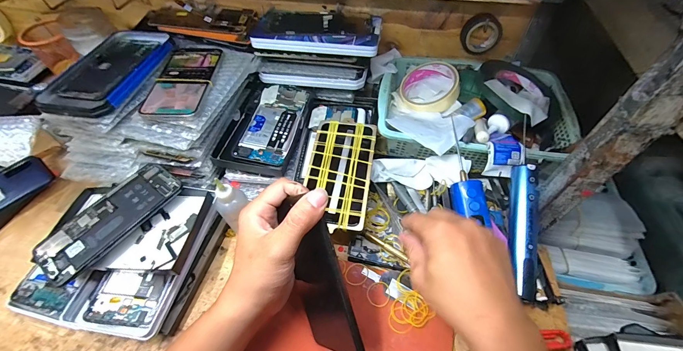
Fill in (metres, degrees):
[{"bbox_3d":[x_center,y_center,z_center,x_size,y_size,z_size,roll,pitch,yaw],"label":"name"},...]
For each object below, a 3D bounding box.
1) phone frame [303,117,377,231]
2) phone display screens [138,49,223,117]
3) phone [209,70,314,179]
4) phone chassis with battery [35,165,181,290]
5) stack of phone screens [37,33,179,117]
[{"bbox_3d":[-0.003,-0.007,0.395,0.083,0.007,0.160,8,61,6],"label":"phone frame"},{"bbox_3d":[-0.211,-0.129,0.398,0.069,0.011,0.136,1,54,2],"label":"phone display screens"},{"bbox_3d":[-0.112,-0.079,0.448,0.106,0.021,0.175,6,54,6],"label":"phone"},{"bbox_3d":[-0.273,0.050,0.355,0.073,0.010,0.154,30,61,19],"label":"phone chassis with battery"},{"bbox_3d":[-0.307,-0.147,0.403,0.098,0.021,0.181,7,54,6],"label":"stack of phone screens"}]

